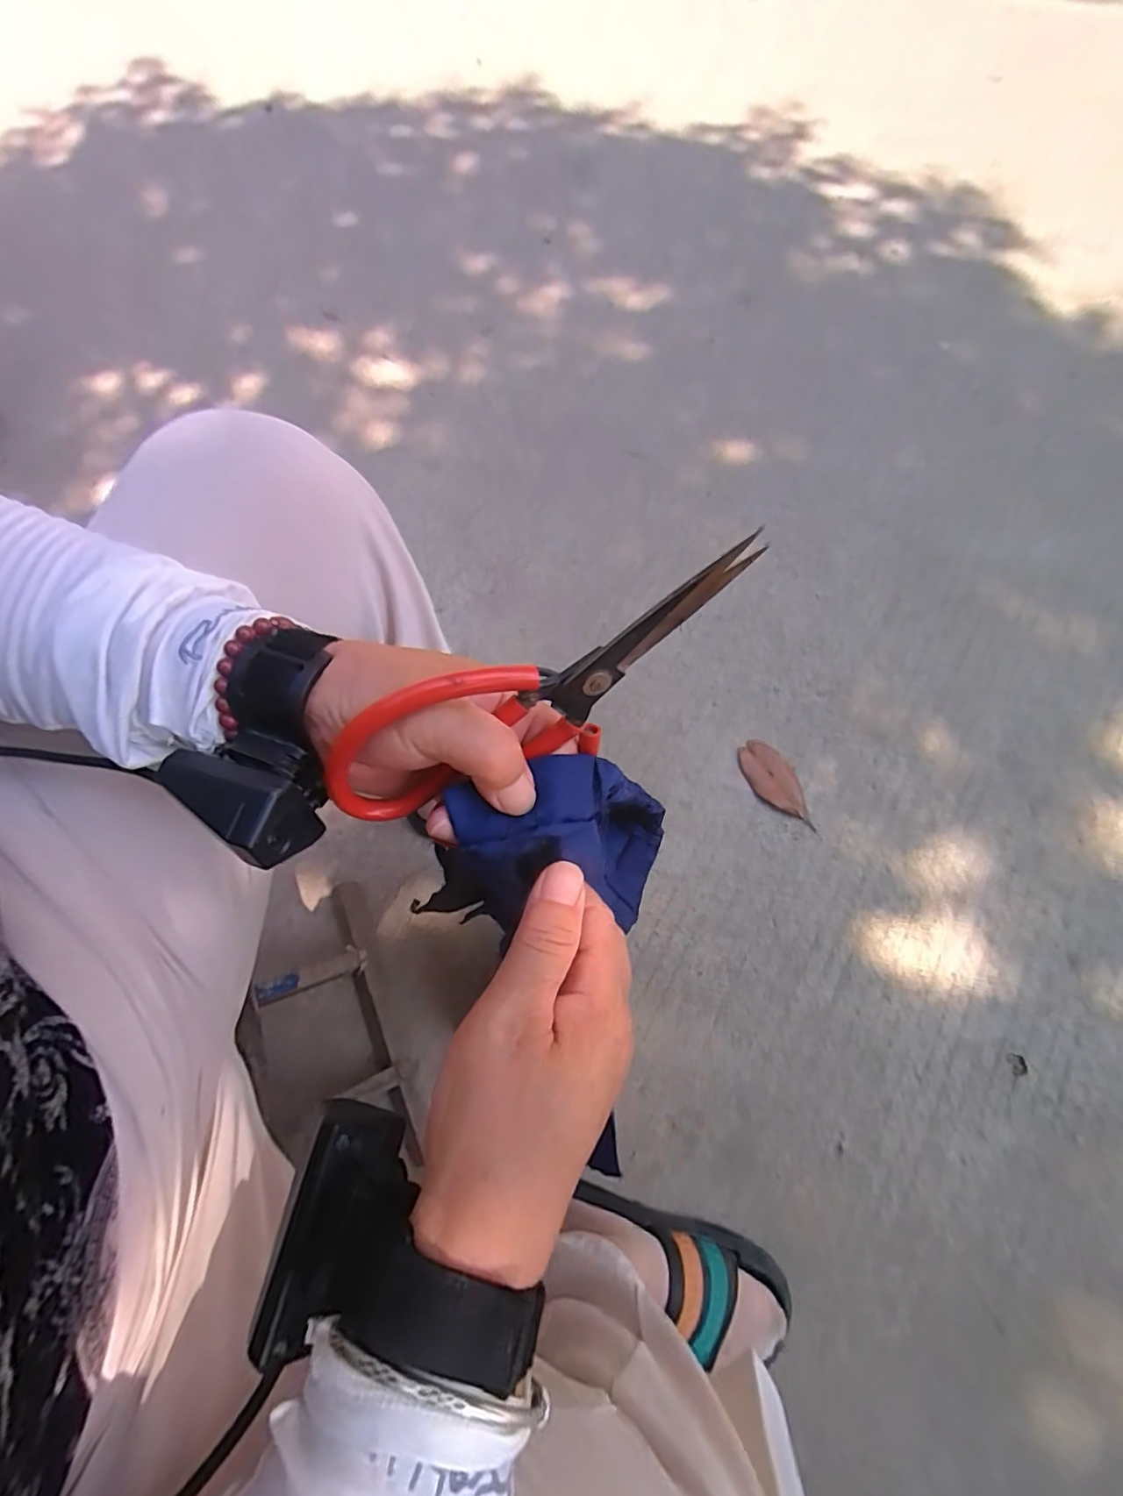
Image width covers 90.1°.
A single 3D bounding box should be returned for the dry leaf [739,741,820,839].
[{"bbox_3d":[0.284,0.050,0.734,0.062,0.011,0.134,-30,71,-8],"label":"dry leaf"}]

